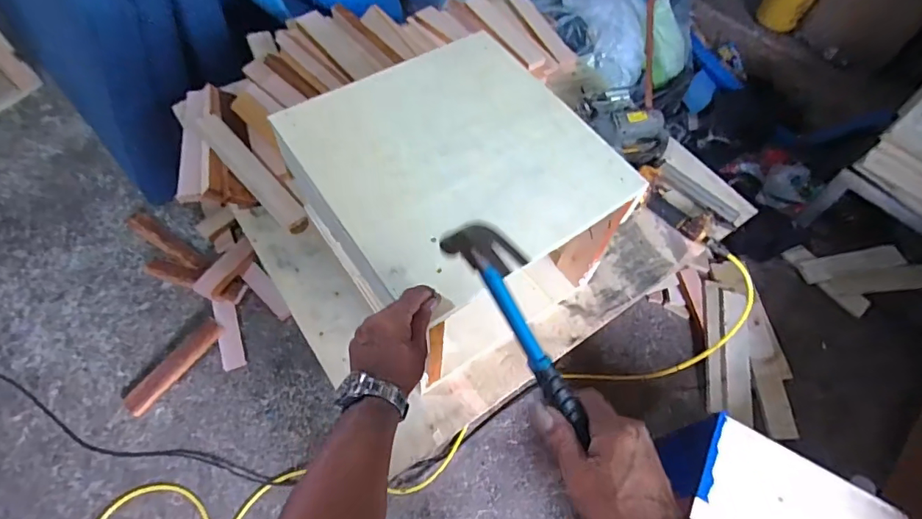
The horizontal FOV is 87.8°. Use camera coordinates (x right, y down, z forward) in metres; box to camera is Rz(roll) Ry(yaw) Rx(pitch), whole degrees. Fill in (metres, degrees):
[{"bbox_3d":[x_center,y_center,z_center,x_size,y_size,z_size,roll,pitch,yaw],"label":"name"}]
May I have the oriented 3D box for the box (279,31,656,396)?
[{"bbox_3d":[-0.010,-0.069,0.827,0.412,0.331,0.423,-31,67,-20],"label":"box"}]

